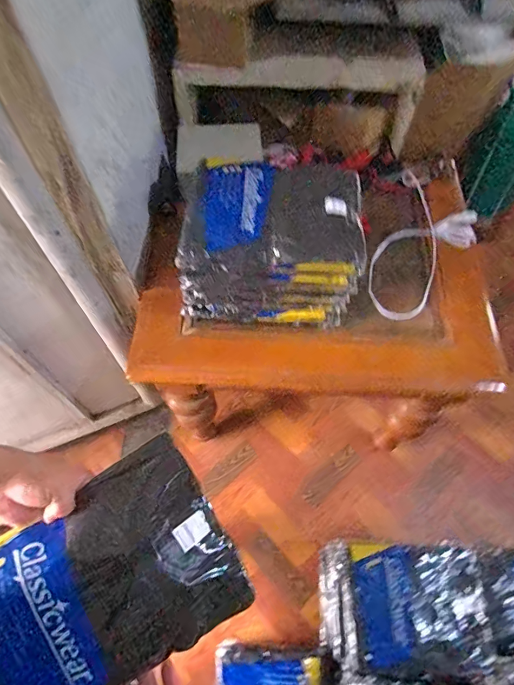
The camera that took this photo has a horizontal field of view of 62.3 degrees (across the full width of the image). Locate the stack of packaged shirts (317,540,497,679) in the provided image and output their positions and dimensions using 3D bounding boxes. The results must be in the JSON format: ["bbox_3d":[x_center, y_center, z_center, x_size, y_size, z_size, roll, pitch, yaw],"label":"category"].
[{"bbox_3d":[0.305,0.576,0.947,0.290,0.263,0.225,3,64,0],"label":"stack of packaged shirts"}]

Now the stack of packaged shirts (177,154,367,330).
[{"bbox_3d":[0.020,-0.170,0.742,0.282,0.193,0.216,3,64,0],"label":"stack of packaged shirts"}]

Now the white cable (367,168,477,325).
[{"bbox_3d":[0.342,-0.198,0.862,0.183,0.040,0.380,21,66,9],"label":"white cable"}]

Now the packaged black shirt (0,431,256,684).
[{"bbox_3d":[-0.158,0.248,0.430,0.258,0.053,0.198,-30,69,-15],"label":"packaged black shirt"}]

